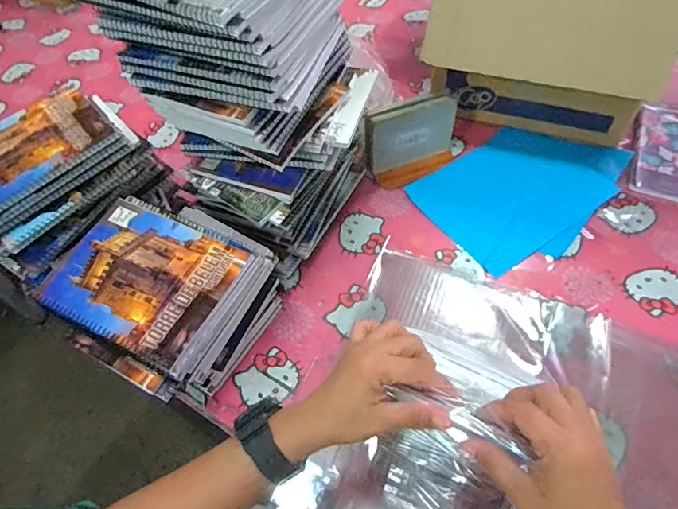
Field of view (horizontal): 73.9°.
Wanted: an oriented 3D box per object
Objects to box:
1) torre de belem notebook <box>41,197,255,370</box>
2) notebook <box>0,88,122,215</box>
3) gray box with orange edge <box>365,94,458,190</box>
[{"bbox_3d":[-0.215,0.021,0.499,0.197,0.014,0.153,22,61,18],"label":"torre de belem notebook"},{"bbox_3d":[-0.378,-0.121,0.537,0.197,0.021,0.139,-36,60,-19],"label":"notebook"},{"bbox_3d":[0.130,-0.192,0.755,0.159,0.120,0.063,-21,56,-10],"label":"gray box with orange edge"}]

